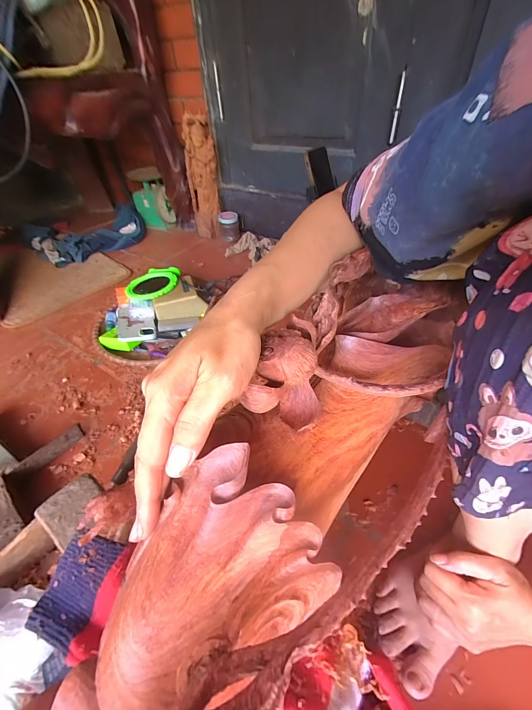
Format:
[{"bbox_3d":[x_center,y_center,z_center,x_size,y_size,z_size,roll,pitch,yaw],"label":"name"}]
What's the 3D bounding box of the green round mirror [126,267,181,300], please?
[{"bbox_3d":[-0.300,-0.187,0.802,0.128,0.028,0.137,-2,43,2],"label":"green round mirror"}]

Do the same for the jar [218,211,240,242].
[{"bbox_3d":[-0.141,-0.496,1.159,0.073,0.104,0.072,-1,44,1],"label":"jar"}]

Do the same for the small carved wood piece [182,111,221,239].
[{"bbox_3d":[-0.224,-0.614,1.099,0.105,0.388,0.076,-13,44,-9],"label":"small carved wood piece"}]

